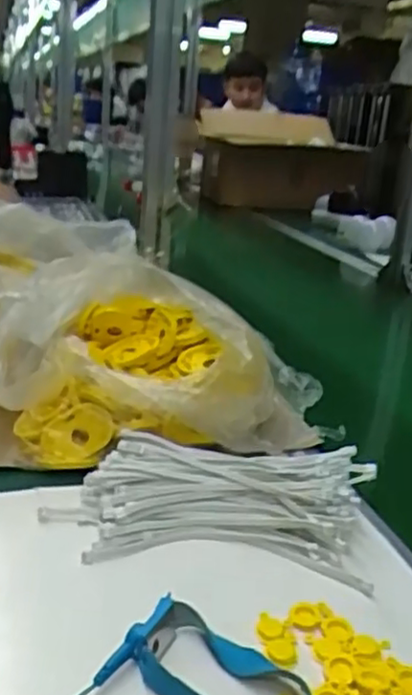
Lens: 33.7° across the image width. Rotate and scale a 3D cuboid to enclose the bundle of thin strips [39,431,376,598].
[{"bbox_3d":[0.005,0.099,0.455,0.217,0.036,0.109,2,20,4],"label":"bundle of thin strips"}]

